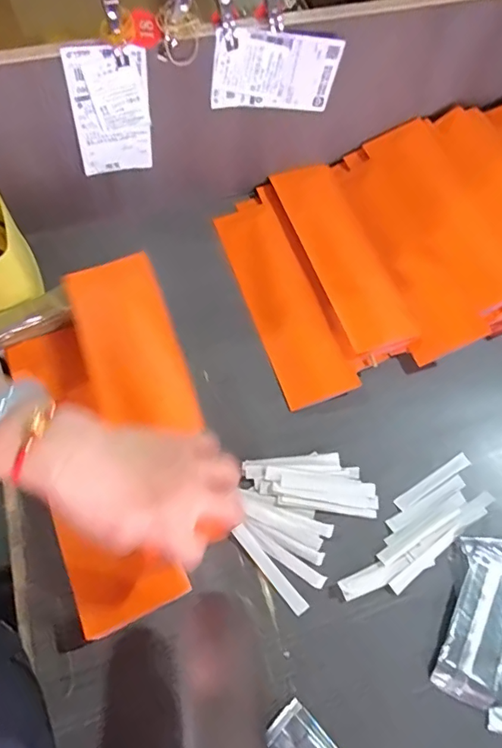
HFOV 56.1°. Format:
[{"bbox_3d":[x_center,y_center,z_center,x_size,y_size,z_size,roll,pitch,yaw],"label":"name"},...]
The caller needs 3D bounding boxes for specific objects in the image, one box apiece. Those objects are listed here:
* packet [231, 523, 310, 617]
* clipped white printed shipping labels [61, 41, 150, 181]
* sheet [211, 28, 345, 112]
[{"bbox_3d":[0.017,0.175,0.421,0.013,0.005,0.089,-38,75,-16],"label":"packet"},{"bbox_3d":[-0.142,-0.265,0.483,0.075,0.135,0.004,-15,66,-16],"label":"clipped white printed shipping labels"},{"bbox_3d":[0.025,-0.313,0.490,0.129,0.074,0.010,-4,64,-12],"label":"sheet"}]

